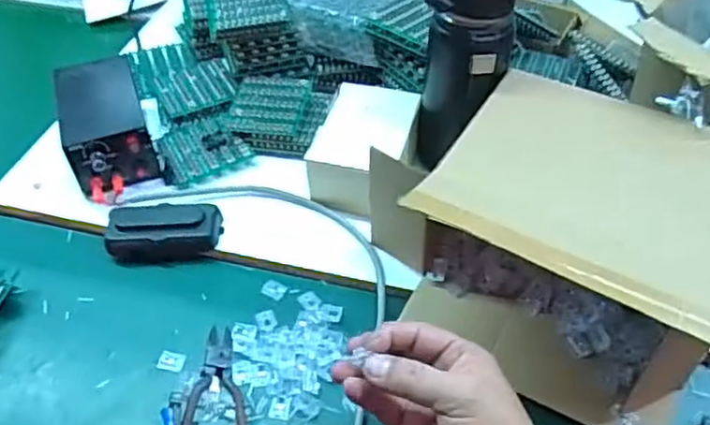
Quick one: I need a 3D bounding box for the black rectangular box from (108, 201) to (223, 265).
[{"bbox_3d":[-0.184,0.021,0.612,0.100,0.030,0.056,0,50,5],"label":"black rectangular box"}]

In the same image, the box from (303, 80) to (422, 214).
[{"bbox_3d":[0.013,-0.063,0.641,0.092,0.066,0.128,14,53,15],"label":"box"}]

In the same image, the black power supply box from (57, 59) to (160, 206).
[{"bbox_3d":[-0.259,-0.092,0.663,0.081,0.070,0.148,-19,52,-12],"label":"black power supply box"}]

